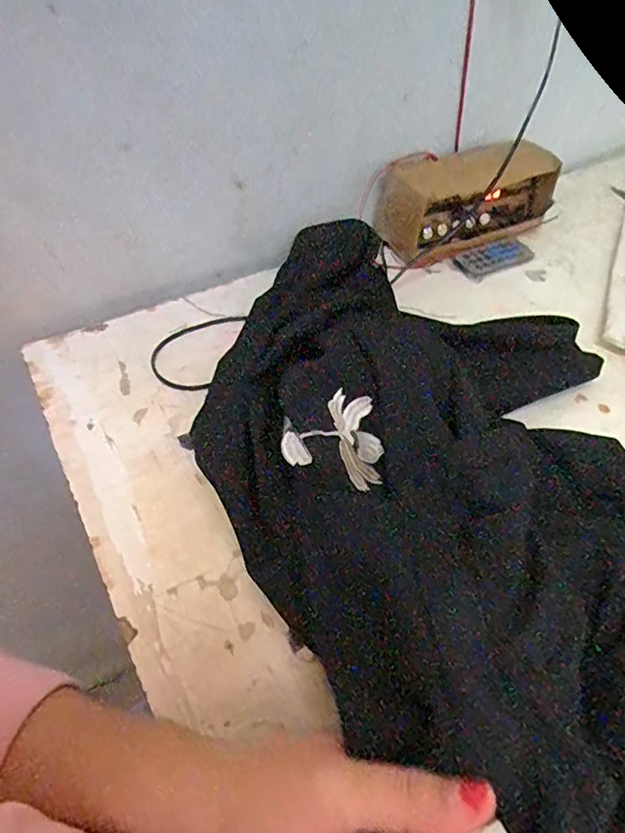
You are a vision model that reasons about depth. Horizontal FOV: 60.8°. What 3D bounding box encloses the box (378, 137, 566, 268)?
[{"bbox_3d":[0.166,-0.236,0.573,0.182,0.091,0.076,-21,53,-17],"label":"box"}]

